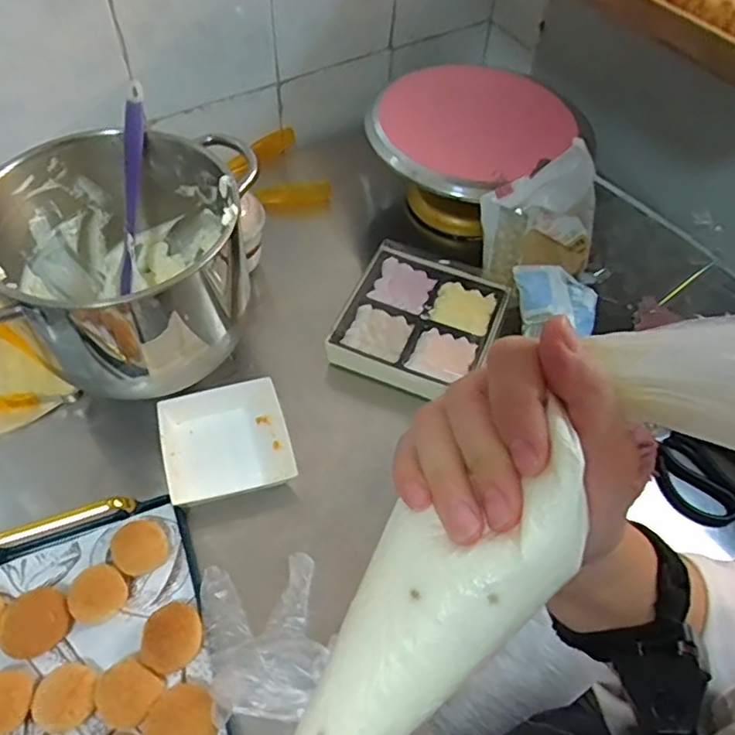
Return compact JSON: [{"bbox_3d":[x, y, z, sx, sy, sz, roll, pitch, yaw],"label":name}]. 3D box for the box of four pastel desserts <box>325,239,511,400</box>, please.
[{"bbox_3d":[0.064,-0.055,0.738,0.178,0.039,0.182,19,55,10],"label":"box of four pastel desserts"}]

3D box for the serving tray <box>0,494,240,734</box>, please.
[{"bbox_3d":[-0.237,0.261,0.498,0.215,0.037,0.298,-18,57,-16],"label":"serving tray"}]

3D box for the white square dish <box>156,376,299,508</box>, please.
[{"bbox_3d":[-0.150,0.078,0.649,0.125,0.037,0.130,-13,56,-13],"label":"white square dish"}]

